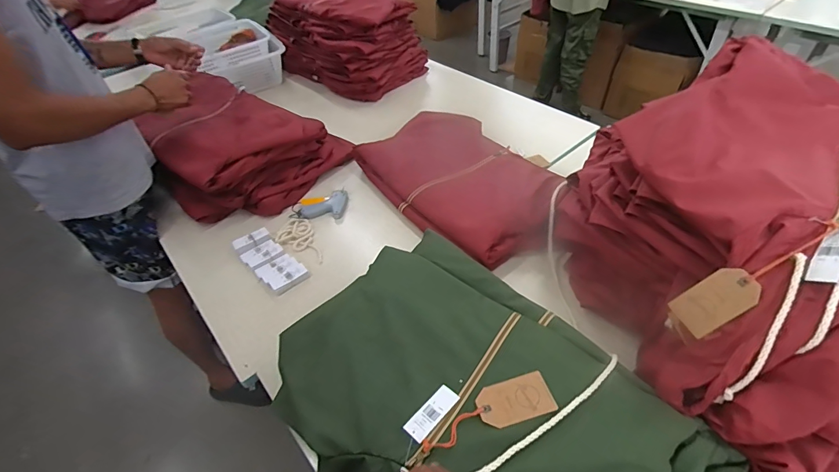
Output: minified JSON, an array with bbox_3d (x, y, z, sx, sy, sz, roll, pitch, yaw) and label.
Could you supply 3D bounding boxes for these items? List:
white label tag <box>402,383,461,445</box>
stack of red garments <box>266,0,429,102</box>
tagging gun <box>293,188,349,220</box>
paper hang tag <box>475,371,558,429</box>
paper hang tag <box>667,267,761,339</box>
[{"bbox_3d":[0.018,0.242,0.553,0.033,0.004,0.081,33,57,31],"label":"white label tag"},{"bbox_3d":[-0.280,-0.728,1.473,0.516,0.251,0.366,33,59,30],"label":"stack of red garments"},{"bbox_3d":[-0.254,-0.081,1.041,0.123,0.034,0.092,-2,48,5],"label":"tagging gun"},{"bbox_3d":[0.129,0.223,0.547,0.098,0.004,0.057,-14,46,-7],"label":"paper hang tag"},{"bbox_3d":[0.398,0.086,0.543,0.099,0.011,0.058,-45,49,22],"label":"paper hang tag"}]

